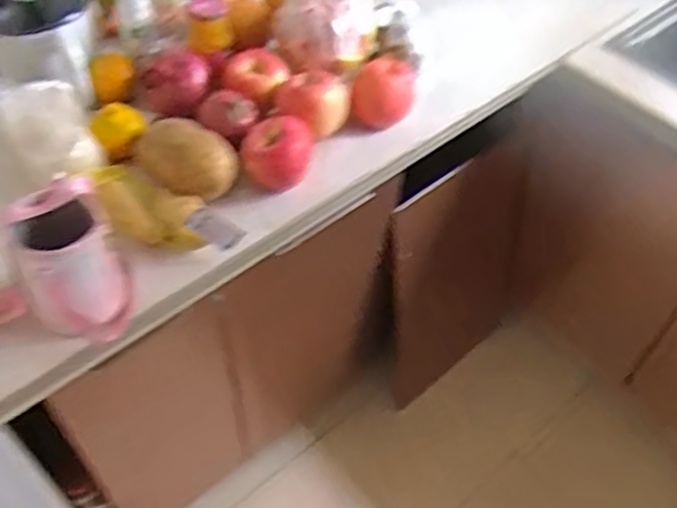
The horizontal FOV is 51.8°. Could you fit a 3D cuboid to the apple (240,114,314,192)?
[{"bbox_3d":[-0.077,-0.138,0.905,0.079,0.082,0.077,8,55,6],"label":"apple"}]

